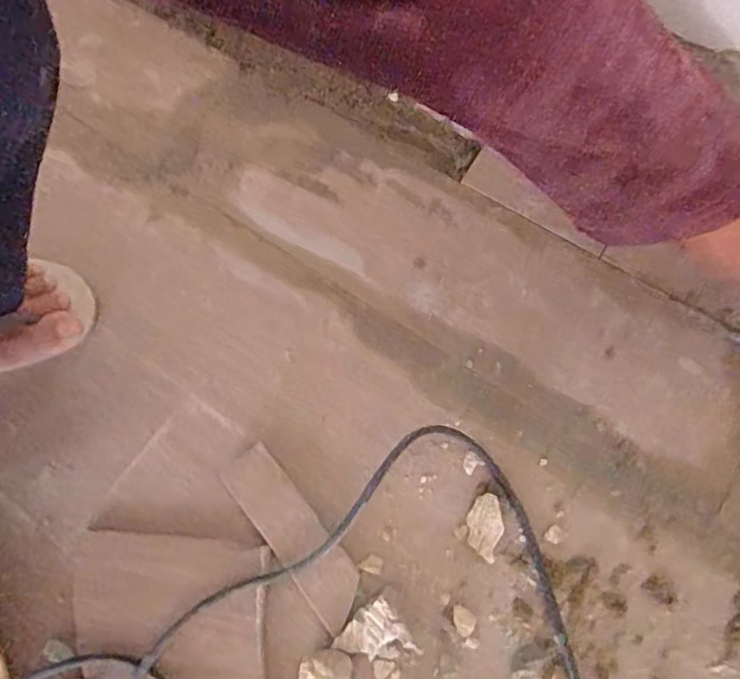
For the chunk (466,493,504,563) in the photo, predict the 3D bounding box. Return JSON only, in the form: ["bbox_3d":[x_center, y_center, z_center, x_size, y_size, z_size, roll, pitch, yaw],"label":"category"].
[{"bbox_3d":[0.084,0.139,0.423,0.024,0.017,0.046,-2,69,1],"label":"chunk"}]

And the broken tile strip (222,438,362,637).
[{"bbox_3d":[-0.058,0.146,0.434,0.040,0.012,0.143,-38,72,-12],"label":"broken tile strip"}]

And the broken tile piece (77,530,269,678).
[{"bbox_3d":[-0.140,0.223,0.410,0.138,0.016,0.173,-9,69,-1],"label":"broken tile piece"}]

